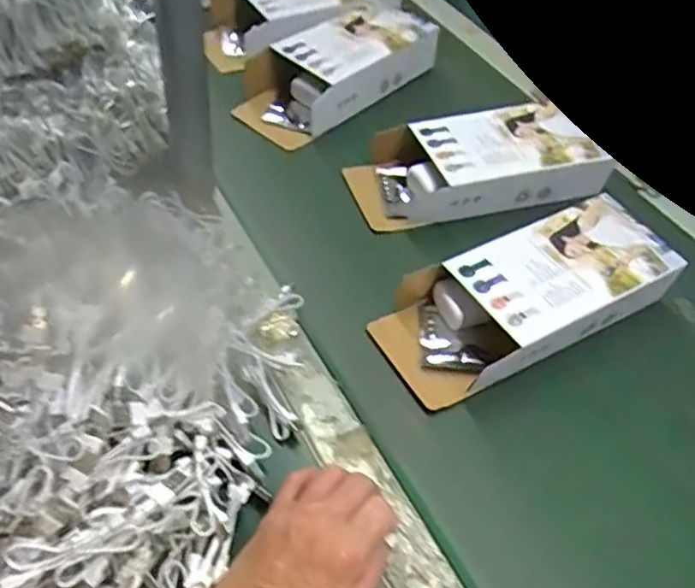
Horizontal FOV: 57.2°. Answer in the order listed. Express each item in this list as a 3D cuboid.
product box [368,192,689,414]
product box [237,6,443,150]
[{"bbox_3d":[0.149,-0.002,0.527,0.253,0.056,0.105,-24,54,-17],"label":"product box"},{"bbox_3d":[-0.005,-0.263,0.734,0.103,0.057,0.267,35,60,27],"label":"product box"}]

